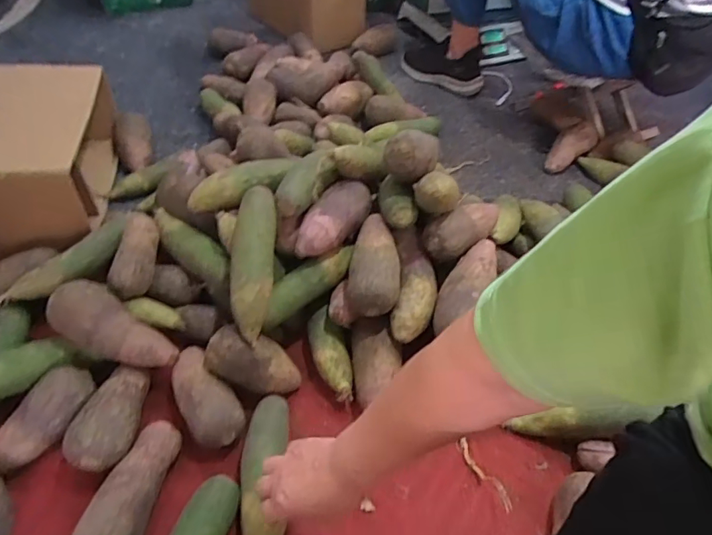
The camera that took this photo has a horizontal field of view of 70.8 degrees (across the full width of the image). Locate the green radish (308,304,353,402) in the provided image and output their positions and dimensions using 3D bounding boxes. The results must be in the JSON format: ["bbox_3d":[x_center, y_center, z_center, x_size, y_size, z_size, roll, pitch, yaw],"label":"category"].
[{"bbox_3d":[-0.036,0.129,0.724,0.051,0.052,0.140,-11,50,-14],"label":"green radish"}]

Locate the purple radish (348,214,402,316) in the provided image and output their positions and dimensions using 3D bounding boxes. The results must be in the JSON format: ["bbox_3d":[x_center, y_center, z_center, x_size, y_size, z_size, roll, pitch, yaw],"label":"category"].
[{"bbox_3d":[0.028,-0.009,0.714,0.068,0.054,0.150,5,48,0],"label":"purple radish"}]

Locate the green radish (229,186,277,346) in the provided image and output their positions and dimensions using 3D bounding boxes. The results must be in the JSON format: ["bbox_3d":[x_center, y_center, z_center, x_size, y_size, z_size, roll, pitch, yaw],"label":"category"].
[{"bbox_3d":[-0.137,-0.015,0.662,0.056,0.050,0.209,1,68,-3],"label":"green radish"}]

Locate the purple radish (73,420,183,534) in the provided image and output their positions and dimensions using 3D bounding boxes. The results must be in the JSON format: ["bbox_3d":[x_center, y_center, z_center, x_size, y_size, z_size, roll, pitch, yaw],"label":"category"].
[{"bbox_3d":[-0.257,0.264,0.587,0.062,0.065,0.168,14,49,9],"label":"purple radish"}]

